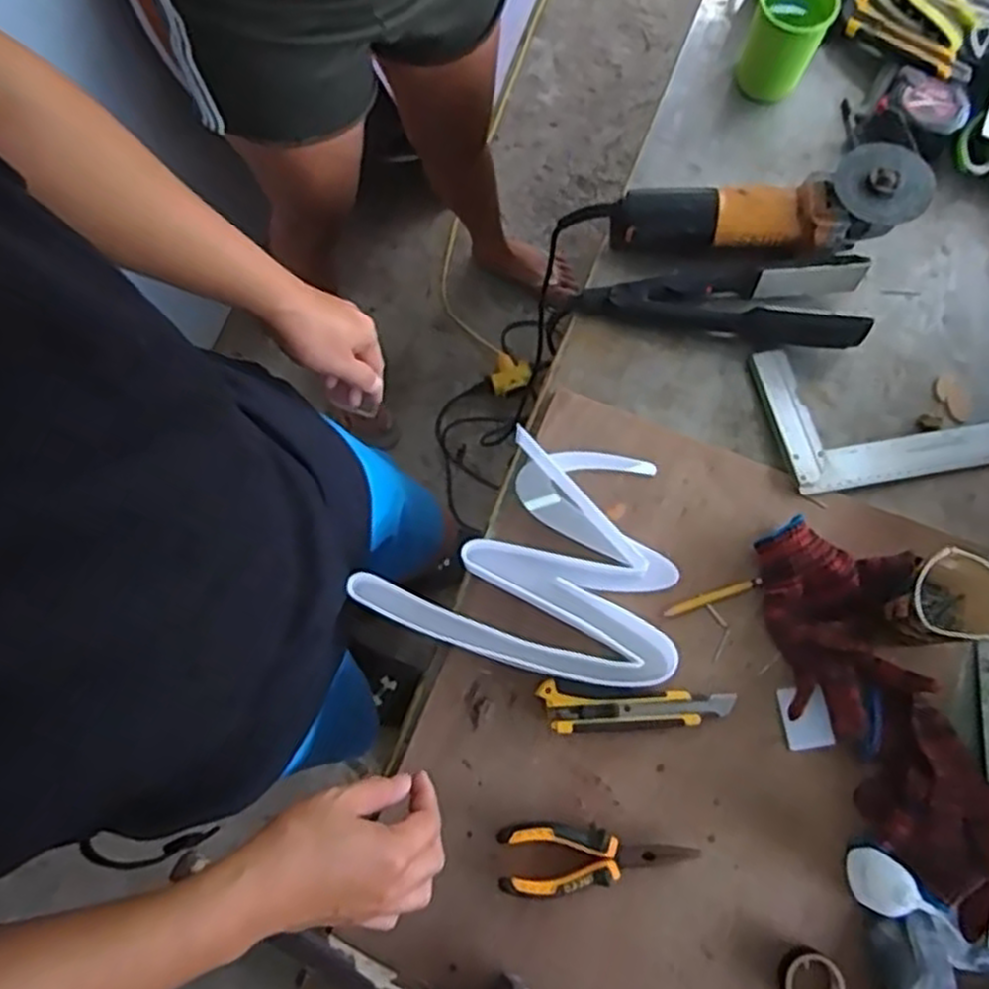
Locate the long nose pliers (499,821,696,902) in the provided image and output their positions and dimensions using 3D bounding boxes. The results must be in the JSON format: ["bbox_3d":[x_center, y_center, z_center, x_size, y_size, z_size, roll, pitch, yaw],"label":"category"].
[{"bbox_3d":[0.084,0.295,0.630,0.156,0.021,0.057,-3,74,1],"label":"long nose pliers"}]

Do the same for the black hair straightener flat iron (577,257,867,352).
[{"bbox_3d":[0.218,-0.193,0.759,0.273,0.057,0.073,7,75,3],"label":"black hair straightener flat iron"}]

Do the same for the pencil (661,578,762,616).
[{"bbox_3d":[0.193,0.090,0.688,0.091,0.004,0.010,-20,75,-4],"label":"pencil"}]

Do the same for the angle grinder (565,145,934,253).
[{"bbox_3d":[0.240,-0.271,0.756,0.316,0.091,0.085,-3,74,1],"label":"angle grinder"}]

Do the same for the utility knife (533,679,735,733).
[{"bbox_3d":[0.119,0.185,0.662,0.161,0.020,0.040,4,75,3],"label":"utility knife"}]

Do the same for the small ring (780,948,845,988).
[{"bbox_3d":[0.247,0.380,0.600,0.048,0.015,0.044,30,77,9],"label":"small ring"}]

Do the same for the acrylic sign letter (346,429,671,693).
[{"bbox_3d":[0.029,0.048,0.690,0.276,0.039,0.208,12,75,5],"label":"acrylic sign letter"}]

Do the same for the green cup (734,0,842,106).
[{"bbox_3d":[0.298,-0.471,0.805,0.073,0.097,0.073,0,74,1],"label":"green cup"}]

